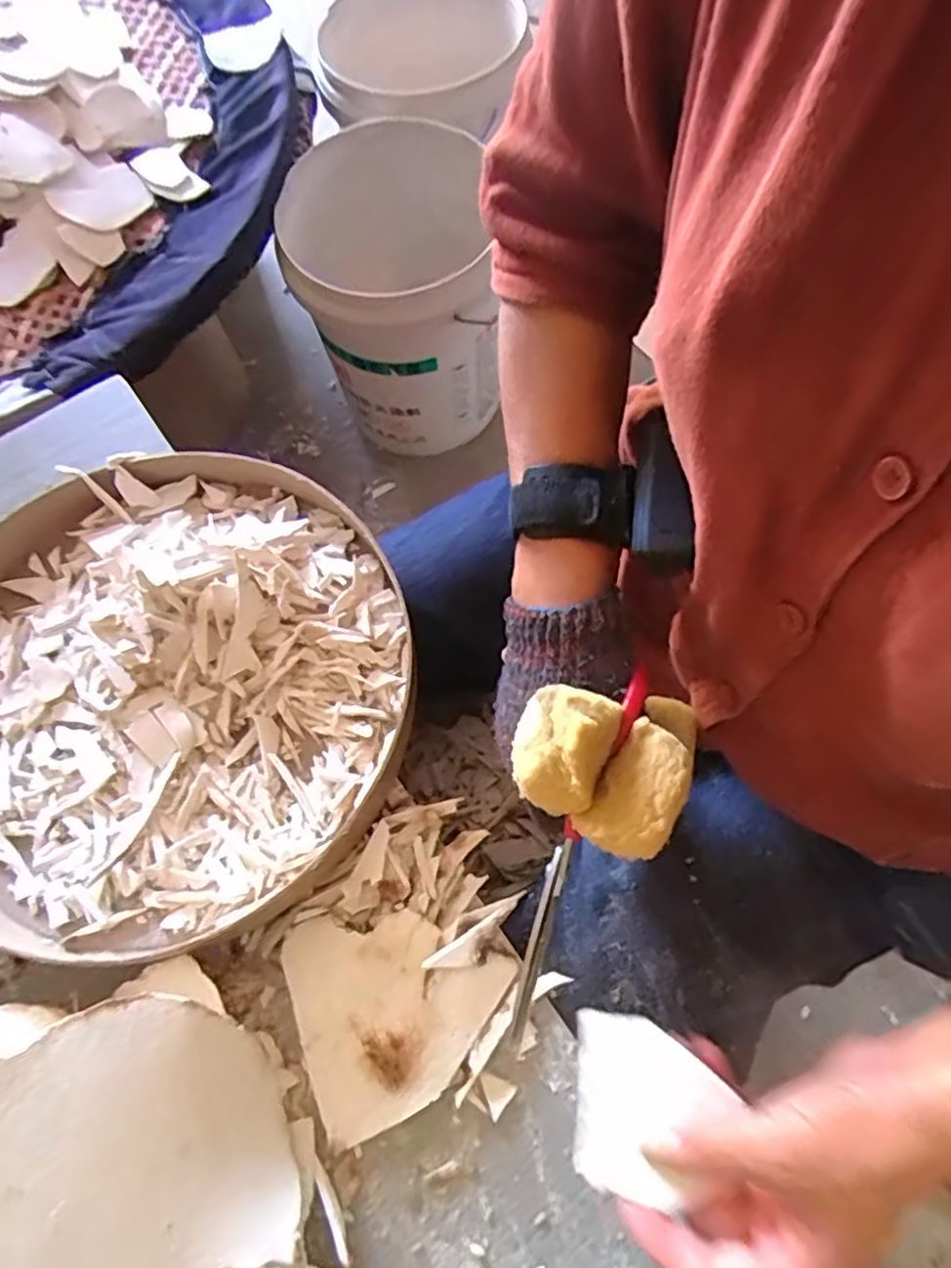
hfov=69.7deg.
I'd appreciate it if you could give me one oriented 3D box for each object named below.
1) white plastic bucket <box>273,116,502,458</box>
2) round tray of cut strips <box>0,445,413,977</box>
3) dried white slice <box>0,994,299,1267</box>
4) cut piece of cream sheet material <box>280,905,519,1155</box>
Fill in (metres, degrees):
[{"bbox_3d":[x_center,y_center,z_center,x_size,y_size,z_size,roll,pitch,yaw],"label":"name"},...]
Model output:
[{"bbox_3d":[-0.101,-0.457,0.963,0.258,0.333,0.263,-8,71,0],"label":"white plastic bucket"},{"bbox_3d":[-0.194,0.027,0.408,0.293,0.044,0.300,-1,72,2],"label":"round tray of cut strips"},{"bbox_3d":[-0.160,0.240,0.284,0.157,0.011,0.141,-19,83,-37],"label":"dried white slice"},{"bbox_3d":[-0.039,0.194,0.365,0.112,0.011,0.103,-22,72,-5],"label":"cut piece of cream sheet material"}]

